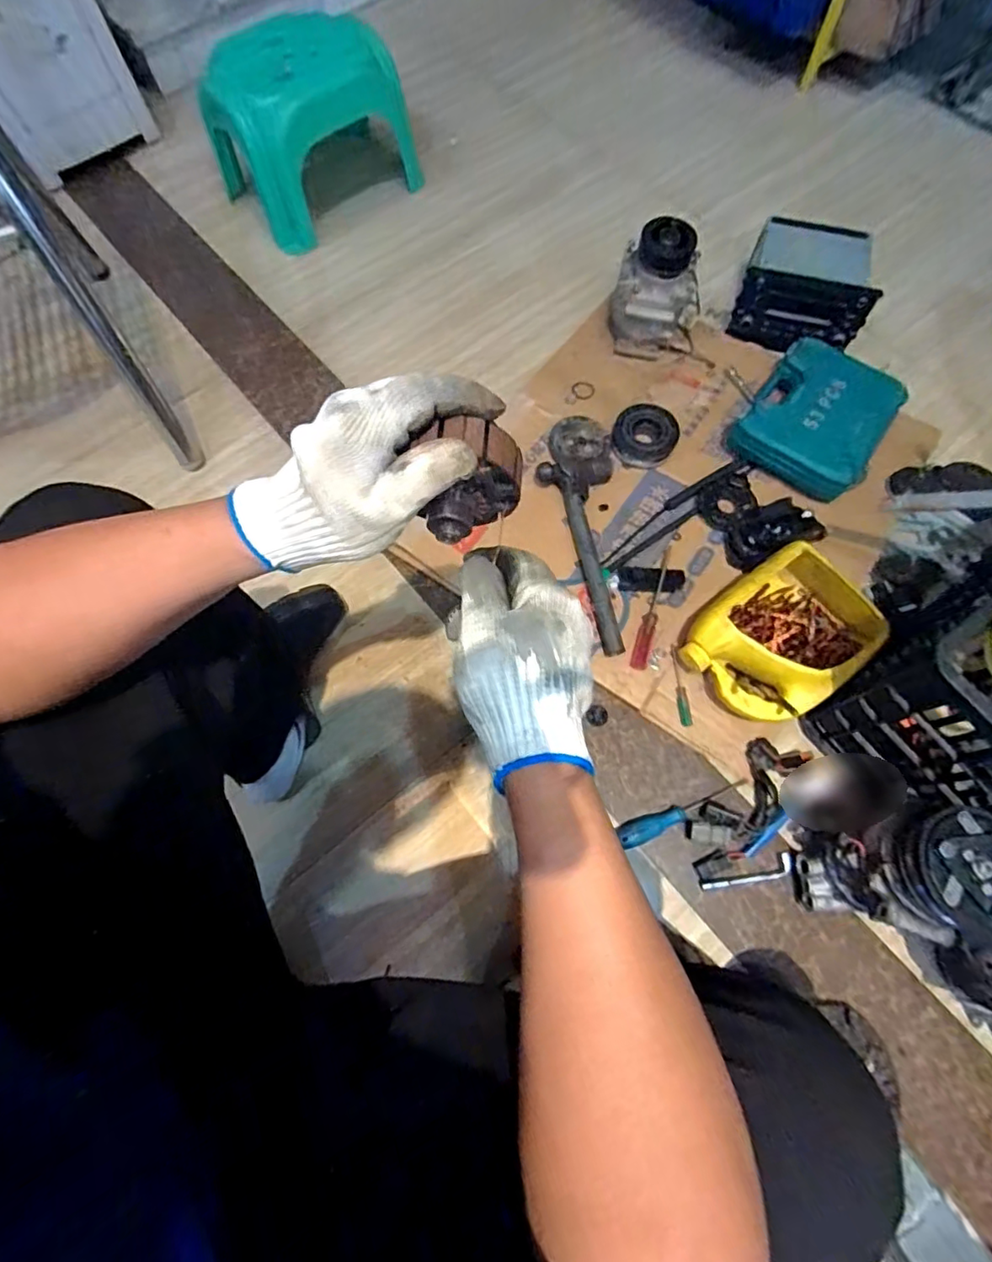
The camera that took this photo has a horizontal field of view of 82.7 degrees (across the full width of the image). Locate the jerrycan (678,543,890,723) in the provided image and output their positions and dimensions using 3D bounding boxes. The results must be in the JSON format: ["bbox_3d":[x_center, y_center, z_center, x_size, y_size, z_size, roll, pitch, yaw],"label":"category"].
[{"bbox_3d":[0.381,0.012,0.767,0.226,0.105,0.177,-40,73,-13],"label":"jerrycan"}]

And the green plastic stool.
[{"bbox_3d":[-0.360,-0.997,1.092,0.345,0.256,0.231,-39,73,-13],"label":"green plastic stool"}]

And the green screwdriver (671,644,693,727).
[{"bbox_3d":[0.256,0.075,0.779,0.015,0.015,0.110,-3,68,-2],"label":"green screwdriver"}]

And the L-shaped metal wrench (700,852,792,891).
[{"bbox_3d":[0.320,0.312,0.717,0.118,0.015,0.023,-15,69,-7],"label":"L-shaped metal wrench"}]

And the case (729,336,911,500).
[{"bbox_3d":[0.532,-0.354,0.932,0.211,0.061,0.266,37,74,14],"label":"case"}]

